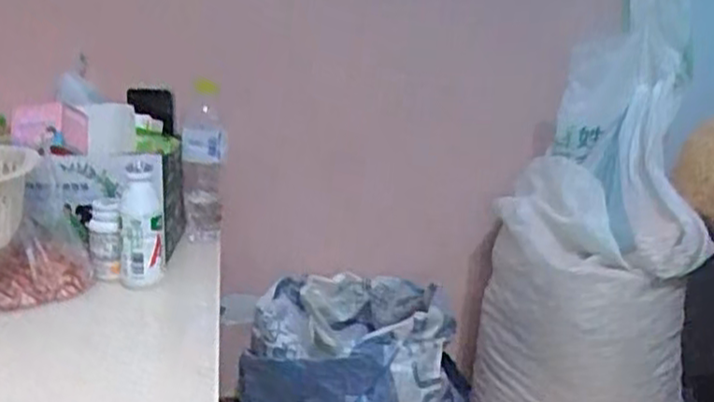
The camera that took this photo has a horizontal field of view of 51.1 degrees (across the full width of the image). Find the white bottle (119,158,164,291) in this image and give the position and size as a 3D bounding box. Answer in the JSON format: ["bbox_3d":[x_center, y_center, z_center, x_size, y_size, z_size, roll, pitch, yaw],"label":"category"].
[{"bbox_3d":[-0.266,0.028,0.921,0.056,0.154,0.054,-2,-9,-13],"label":"white bottle"}]

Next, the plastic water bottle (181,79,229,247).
[{"bbox_3d":[-0.227,-0.055,1.106,0.060,0.241,0.063,-2,16,-17],"label":"plastic water bottle"}]

